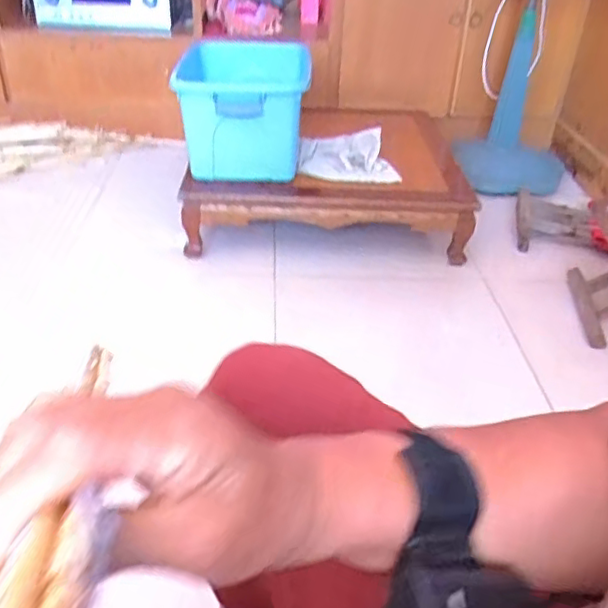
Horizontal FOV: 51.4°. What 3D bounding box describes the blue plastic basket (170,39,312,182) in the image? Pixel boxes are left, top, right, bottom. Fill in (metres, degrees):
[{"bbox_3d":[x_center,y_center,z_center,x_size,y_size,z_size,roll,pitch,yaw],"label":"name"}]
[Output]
[{"bbox_3d":[-0.150,-0.489,1.605,0.290,0.255,0.447,0,30,0],"label":"blue plastic basket"}]

